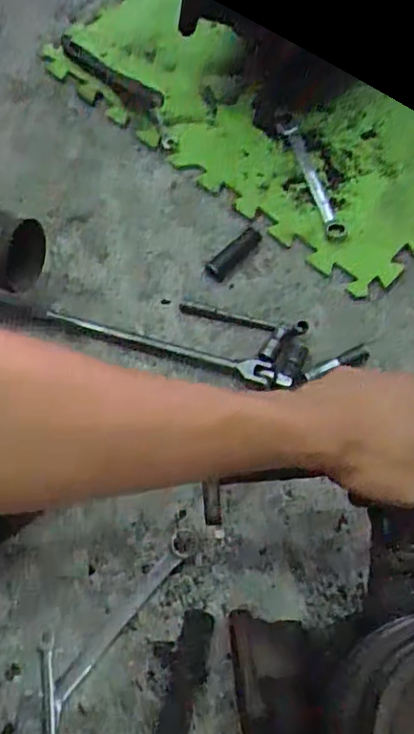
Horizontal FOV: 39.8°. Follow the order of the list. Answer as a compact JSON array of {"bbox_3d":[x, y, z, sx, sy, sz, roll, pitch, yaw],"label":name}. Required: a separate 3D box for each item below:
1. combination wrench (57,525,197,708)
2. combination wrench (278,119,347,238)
[{"bbox_3d":[-0.076,0.234,0.542,0.022,0.004,0.187,37,73,15],"label":"combination wrench"},{"bbox_3d":[0.134,-0.251,0.740,0.024,0.012,0.213,-15,68,-5],"label":"combination wrench"}]

